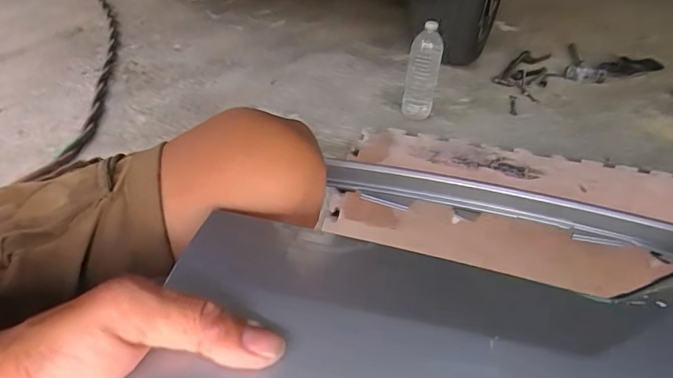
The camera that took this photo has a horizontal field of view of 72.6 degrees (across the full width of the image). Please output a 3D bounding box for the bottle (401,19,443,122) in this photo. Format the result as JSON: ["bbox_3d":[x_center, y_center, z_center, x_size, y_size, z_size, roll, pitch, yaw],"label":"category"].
[{"bbox_3d":[0.228,-0.306,1.213,0.084,0.248,0.090,11,37,6],"label":"bottle"}]

